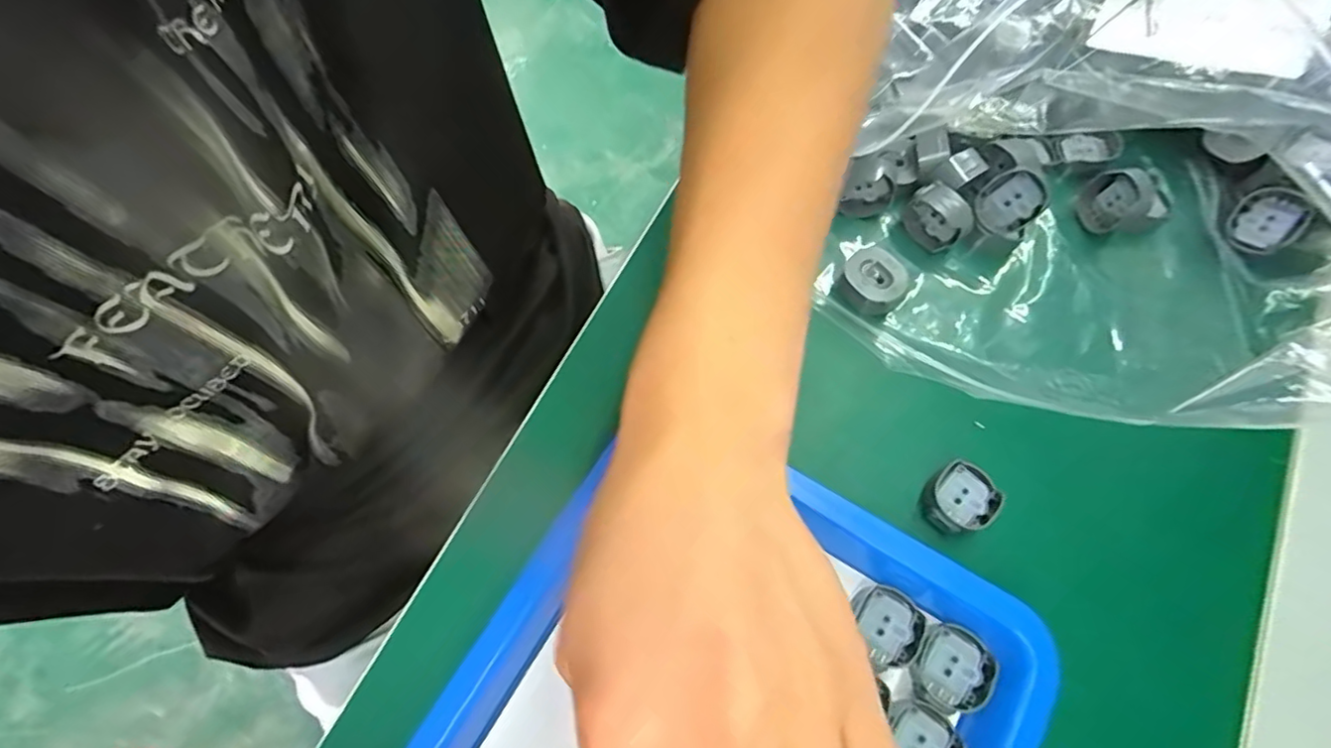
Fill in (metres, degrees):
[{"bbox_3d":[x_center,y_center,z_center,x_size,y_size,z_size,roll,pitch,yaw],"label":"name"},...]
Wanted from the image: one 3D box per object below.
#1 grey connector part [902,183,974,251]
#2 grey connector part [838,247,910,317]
[{"bbox_3d":[0.127,-0.073,0.283,0.014,0.028,0.029,-27,72,-11],"label":"grey connector part"},{"bbox_3d":[0.093,-0.041,0.276,0.025,0.014,0.027,-42,75,-15],"label":"grey connector part"}]

